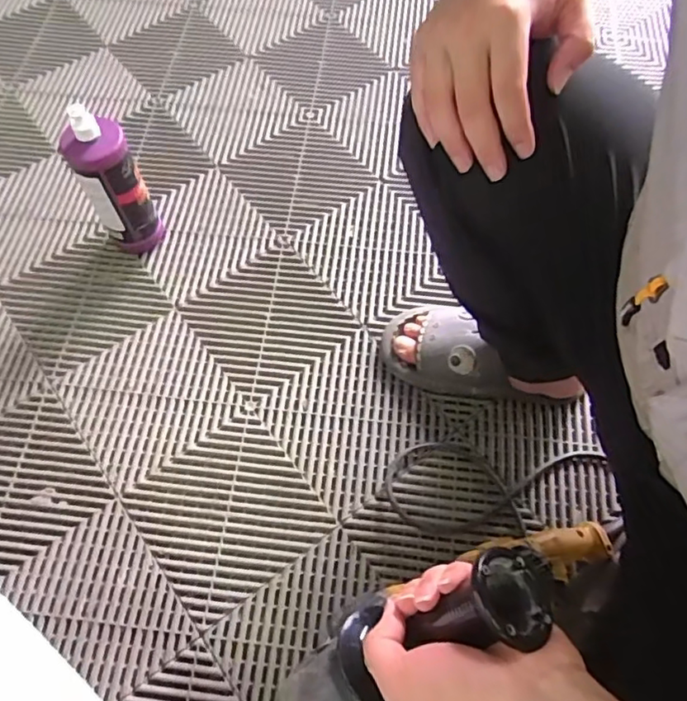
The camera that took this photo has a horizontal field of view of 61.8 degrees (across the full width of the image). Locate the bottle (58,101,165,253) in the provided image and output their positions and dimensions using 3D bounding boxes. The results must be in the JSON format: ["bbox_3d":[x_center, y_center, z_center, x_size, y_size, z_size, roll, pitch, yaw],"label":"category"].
[{"bbox_3d":[-0.331,-0.235,0.840,0.085,0.255,0.074,-25,66,-11],"label":"bottle"}]

